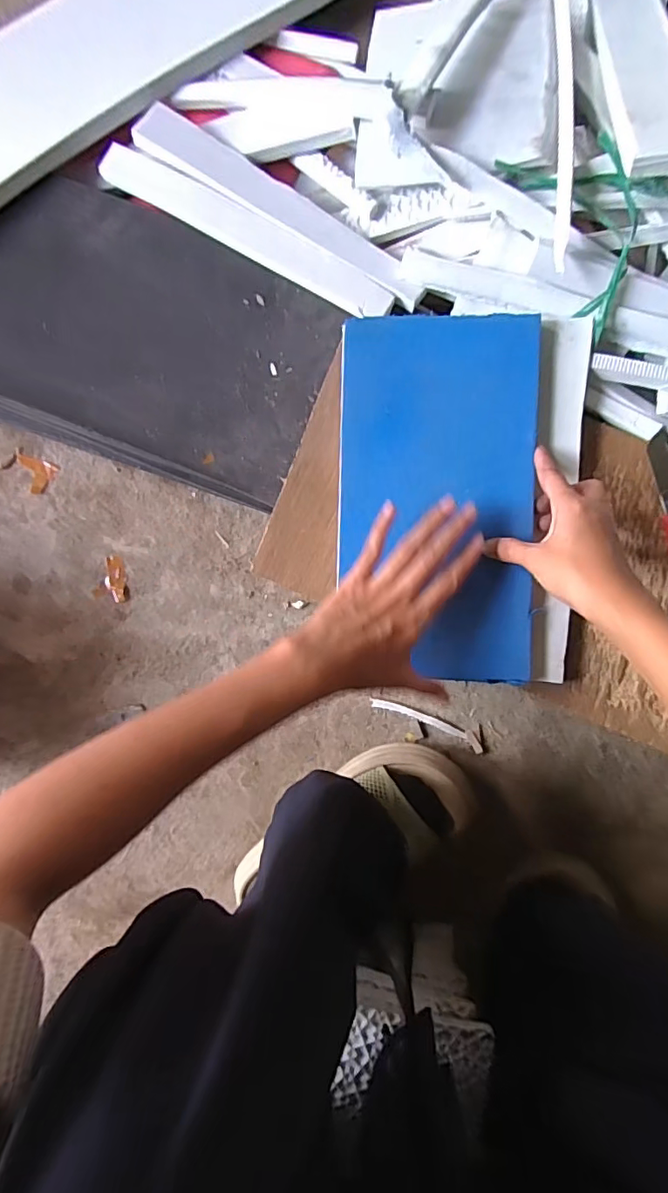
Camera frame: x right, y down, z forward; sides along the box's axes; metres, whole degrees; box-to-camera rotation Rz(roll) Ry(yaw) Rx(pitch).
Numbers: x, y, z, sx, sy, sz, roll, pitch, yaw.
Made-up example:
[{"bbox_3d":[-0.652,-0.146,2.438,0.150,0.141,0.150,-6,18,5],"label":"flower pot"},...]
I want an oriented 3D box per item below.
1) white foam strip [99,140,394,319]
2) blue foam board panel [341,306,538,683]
[{"bbox_3d":[-0.077,-0.316,0.457,0.286,0.011,0.034,31,93,4],"label":"white foam strip"},{"bbox_3d":[0.080,-0.079,0.411,0.149,0.016,0.280,2,89,3],"label":"blue foam board panel"}]

